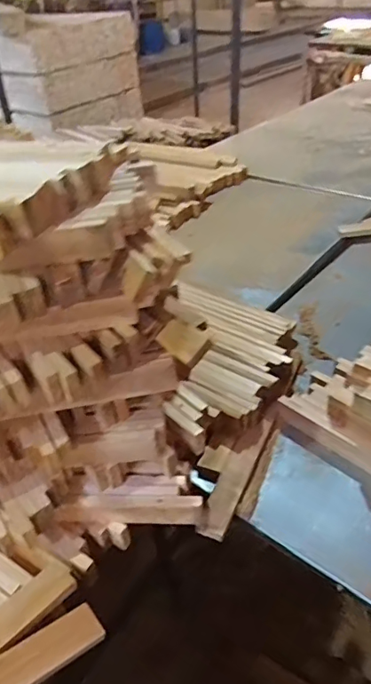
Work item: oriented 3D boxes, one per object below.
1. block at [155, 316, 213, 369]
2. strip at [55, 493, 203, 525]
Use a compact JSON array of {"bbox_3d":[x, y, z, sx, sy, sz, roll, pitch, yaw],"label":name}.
[{"bbox_3d":[-0.003,-0.001,0.726,0.077,0.012,0.049,35,85,35],"label":"block"},{"bbox_3d":[-0.087,0.260,0.787,0.223,0.047,0.026,0,37,6],"label":"strip"}]

